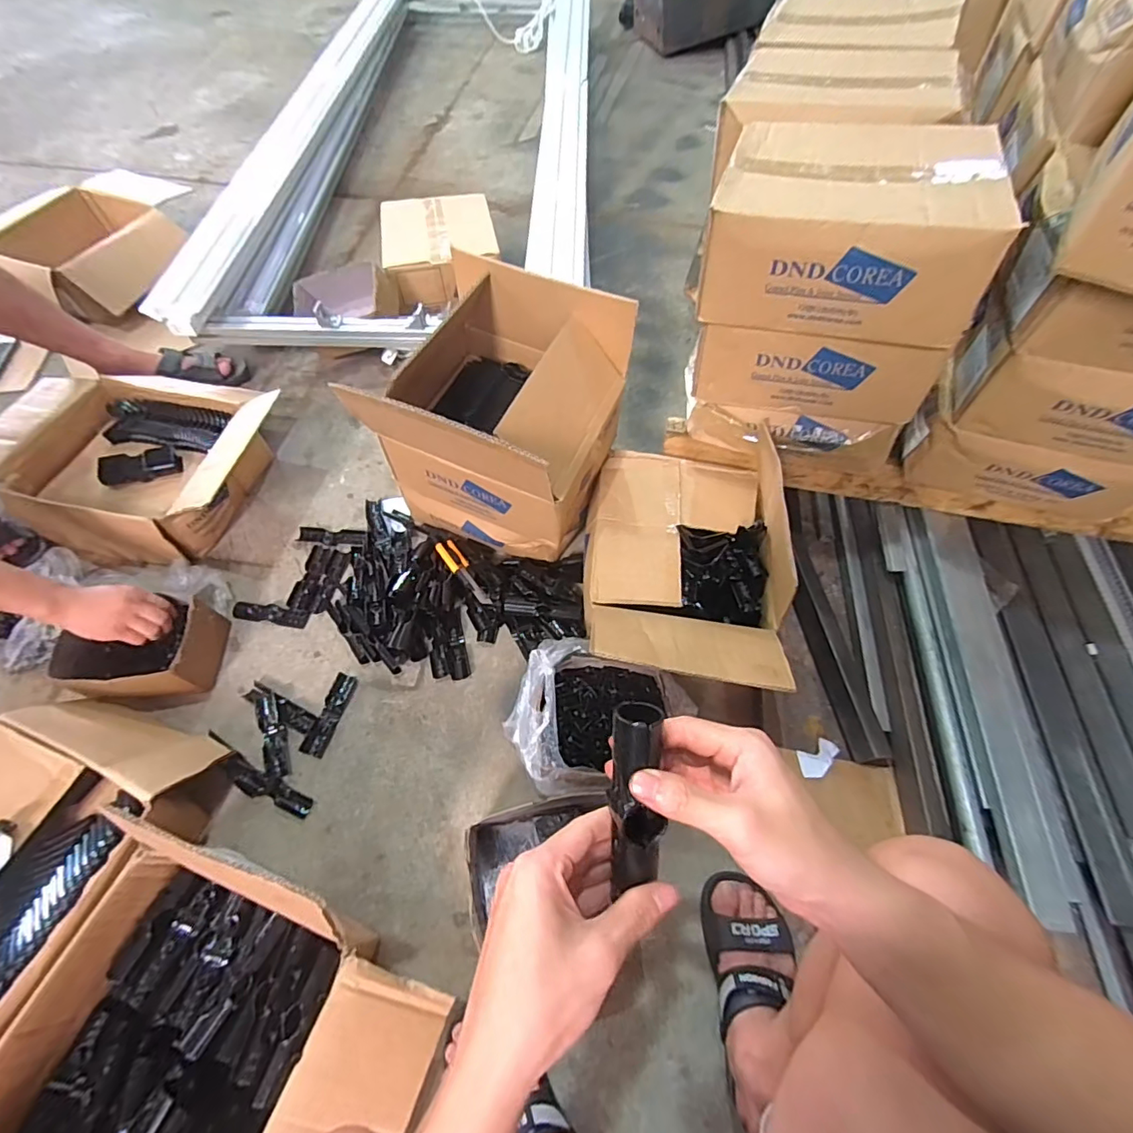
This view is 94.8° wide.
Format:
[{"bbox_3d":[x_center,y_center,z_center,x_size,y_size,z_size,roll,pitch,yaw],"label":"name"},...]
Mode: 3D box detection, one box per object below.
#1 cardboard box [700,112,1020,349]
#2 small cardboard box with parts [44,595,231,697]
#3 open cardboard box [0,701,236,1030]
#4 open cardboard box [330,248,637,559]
[{"bbox_3d":[0.350,-0.440,0.659,0.305,0.140,0.275,16,60,9],"label":"cardboard box"},{"bbox_3d":[-0.684,0.141,0.836,0.217,0.084,0.151,-4,59,-3],"label":"small cardboard box with parts"},{"bbox_3d":[-0.672,0.379,0.664,0.293,0.151,0.389,18,61,10],"label":"open cardboard box"},{"bbox_3d":[-0.098,-0.223,0.875,0.312,0.374,0.324,21,61,11],"label":"open cardboard box"}]

